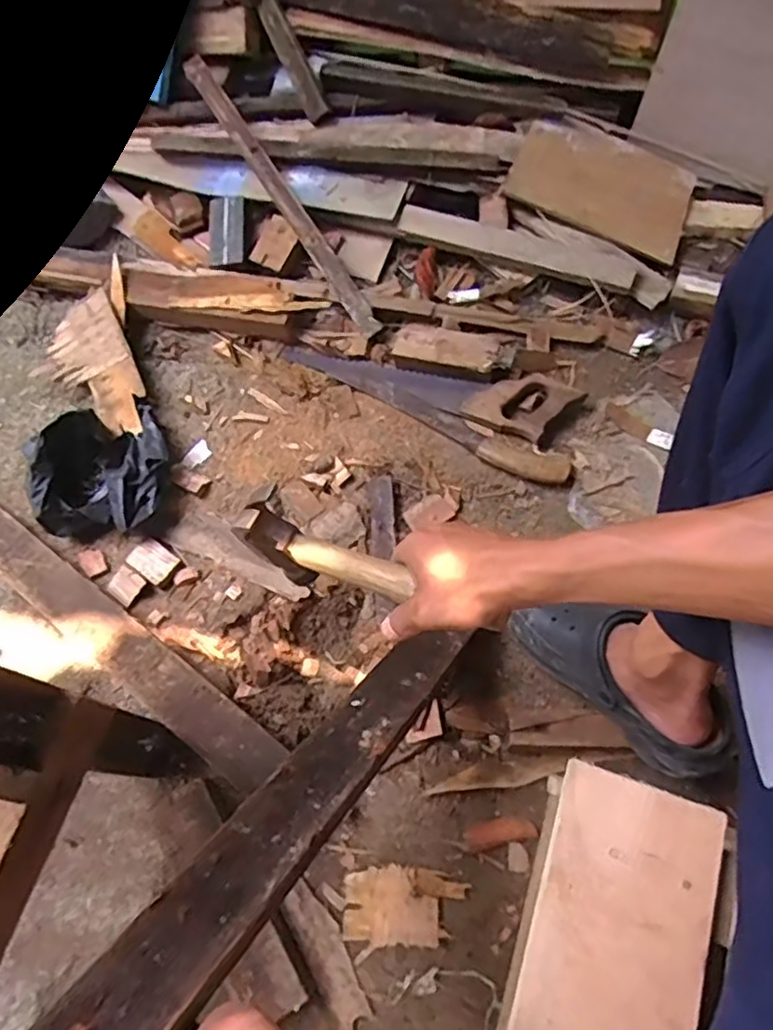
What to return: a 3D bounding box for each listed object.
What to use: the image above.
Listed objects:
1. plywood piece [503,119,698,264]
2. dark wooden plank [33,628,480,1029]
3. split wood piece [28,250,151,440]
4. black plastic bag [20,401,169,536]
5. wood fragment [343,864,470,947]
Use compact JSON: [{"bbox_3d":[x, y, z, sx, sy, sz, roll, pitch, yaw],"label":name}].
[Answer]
[{"bbox_3d":[0.321,-0.489,0.988,0.263,0.021,0.153,23,83,2],"label":"plywood piece"},{"bbox_3d":[-0.093,0.234,0.436,0.062,0.017,0.632,33,32,15],"label":"dark wooden plank"},{"bbox_3d":[-0.416,-0.216,0.937,0.142,0.018,0.277,-22,68,10],"label":"split wood piece"},{"bbox_3d":[-0.355,-0.062,0.842,0.146,0.093,0.173,0,66,2],"label":"black plastic bag"},{"bbox_3d":[0.018,0.401,0.681,0.119,0.010,0.068,1,66,3],"label":"wood fragment"}]

